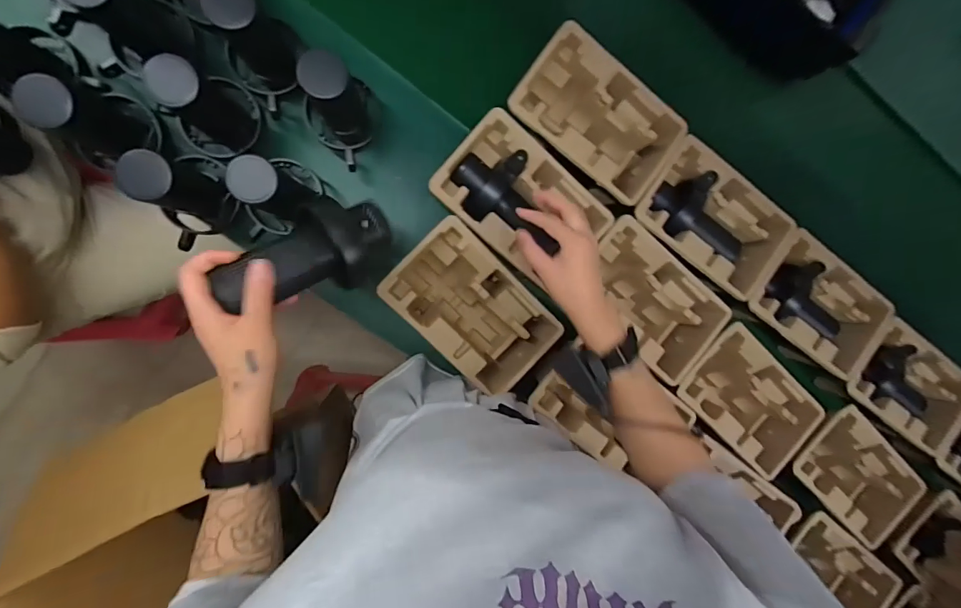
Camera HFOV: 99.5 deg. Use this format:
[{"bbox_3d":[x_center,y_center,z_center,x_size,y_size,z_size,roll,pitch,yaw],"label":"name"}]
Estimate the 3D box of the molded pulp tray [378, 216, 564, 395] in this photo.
[{"bbox_3d":[-0.011,0.006,0.606,0.227,0.123,0.141,45,89,-5],"label":"molded pulp tray"}]

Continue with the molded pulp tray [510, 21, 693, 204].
[{"bbox_3d":[0.162,-0.258,0.596,0.223,0.099,0.134,35,90,-5],"label":"molded pulp tray"}]

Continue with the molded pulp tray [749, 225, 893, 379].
[{"bbox_3d":[0.543,0.007,0.652,0.225,0.048,0.145,35,90,-5],"label":"molded pulp tray"}]

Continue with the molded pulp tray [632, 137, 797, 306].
[{"bbox_3d":[0.347,-0.123,0.629,0.227,0.075,0.149,33,90,-5],"label":"molded pulp tray"}]

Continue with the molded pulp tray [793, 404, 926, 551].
[{"bbox_3d":[0.621,0.286,0.696,0.229,0.086,0.150,42,89,-5],"label":"molded pulp tray"}]

